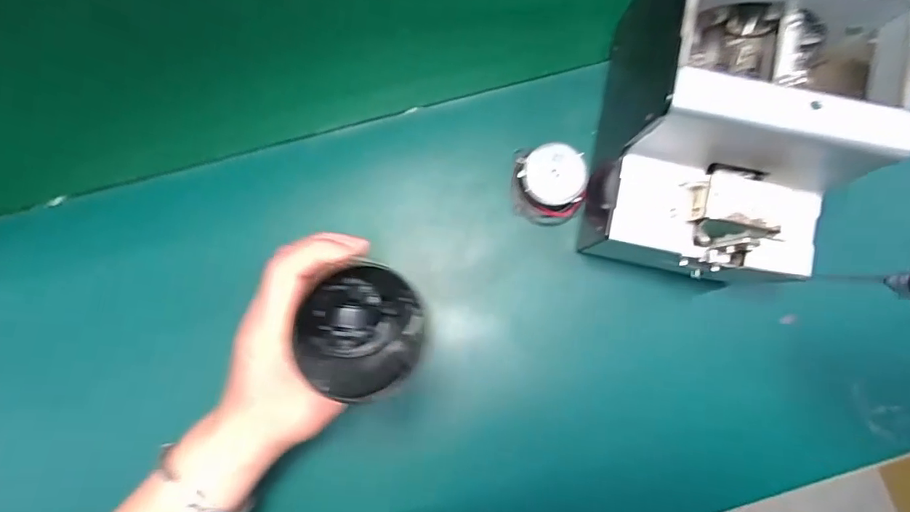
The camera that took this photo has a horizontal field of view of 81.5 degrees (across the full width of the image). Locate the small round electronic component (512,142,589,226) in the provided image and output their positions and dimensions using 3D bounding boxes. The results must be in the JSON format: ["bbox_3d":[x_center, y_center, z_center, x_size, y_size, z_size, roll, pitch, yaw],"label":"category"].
[{"bbox_3d":[0.068,-0.052,0.383,0.052,0.032,0.053,0,82,-1],"label":"small round electronic component"}]

